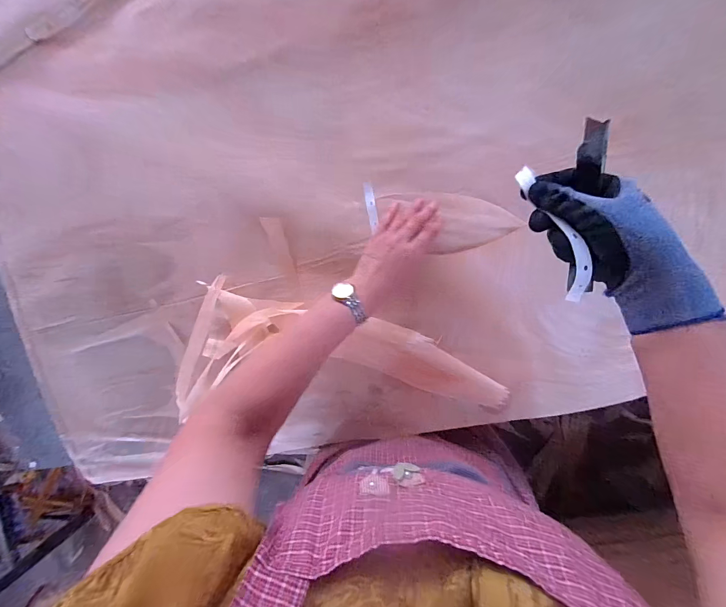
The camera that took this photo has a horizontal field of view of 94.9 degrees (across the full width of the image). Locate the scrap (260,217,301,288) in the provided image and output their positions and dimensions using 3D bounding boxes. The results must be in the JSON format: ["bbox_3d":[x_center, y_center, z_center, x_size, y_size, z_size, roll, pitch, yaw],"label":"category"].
[{"bbox_3d":[-0.132,-0.083,0.539,0.032,0.010,0.118,-19,92,9],"label":"scrap"}]

